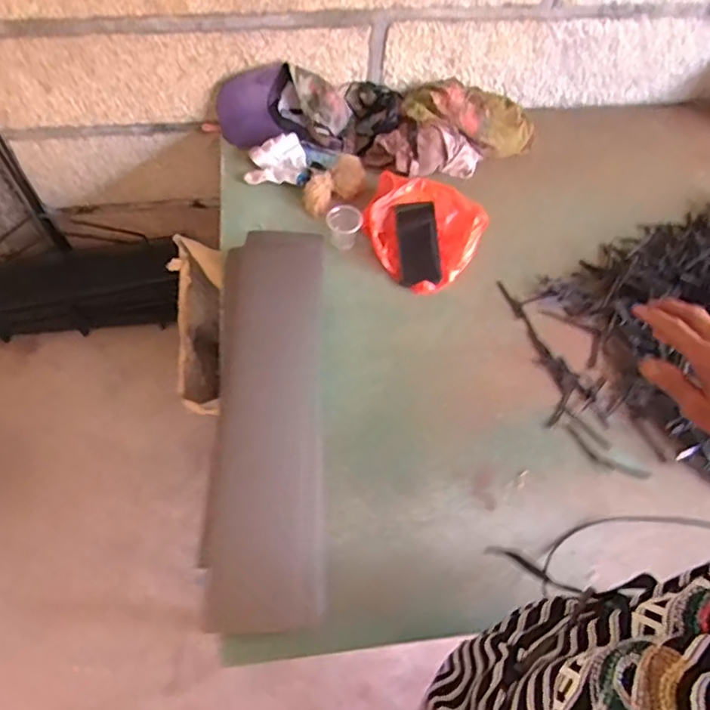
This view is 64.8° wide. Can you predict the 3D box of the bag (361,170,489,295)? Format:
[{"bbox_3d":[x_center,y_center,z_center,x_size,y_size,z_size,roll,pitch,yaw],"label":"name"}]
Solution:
[{"bbox_3d":[0.114,-0.227,1.019,0.223,0.063,0.188,27,61,12],"label":"bag"}]

